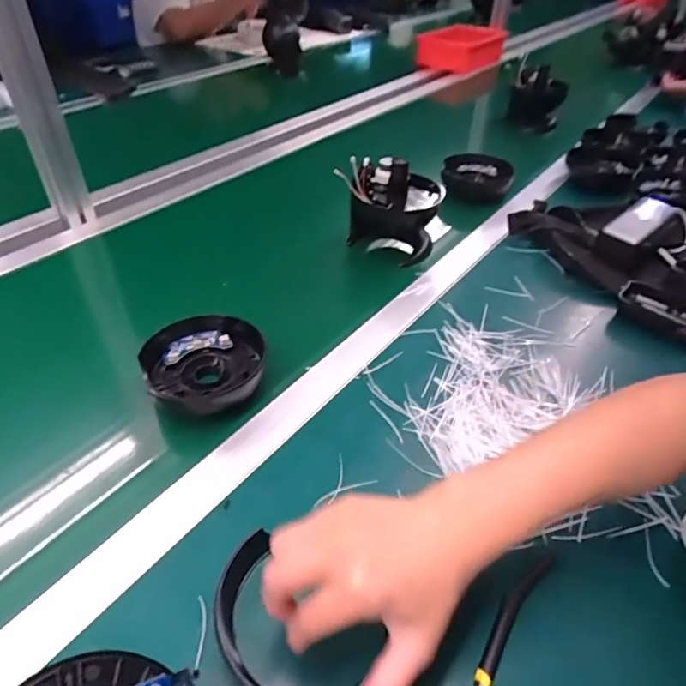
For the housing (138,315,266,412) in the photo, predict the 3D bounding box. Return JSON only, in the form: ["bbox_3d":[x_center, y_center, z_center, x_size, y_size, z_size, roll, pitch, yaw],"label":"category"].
[{"bbox_3d":[-0.132,0.024,0.488,0.109,0.047,0.108,0,42,0],"label":"housing"}]

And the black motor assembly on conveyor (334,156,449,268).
[{"bbox_3d":[0.067,-0.175,0.679,0.133,0.149,0.098,-5,42,-6],"label":"black motor assembly on conveyor"}]

